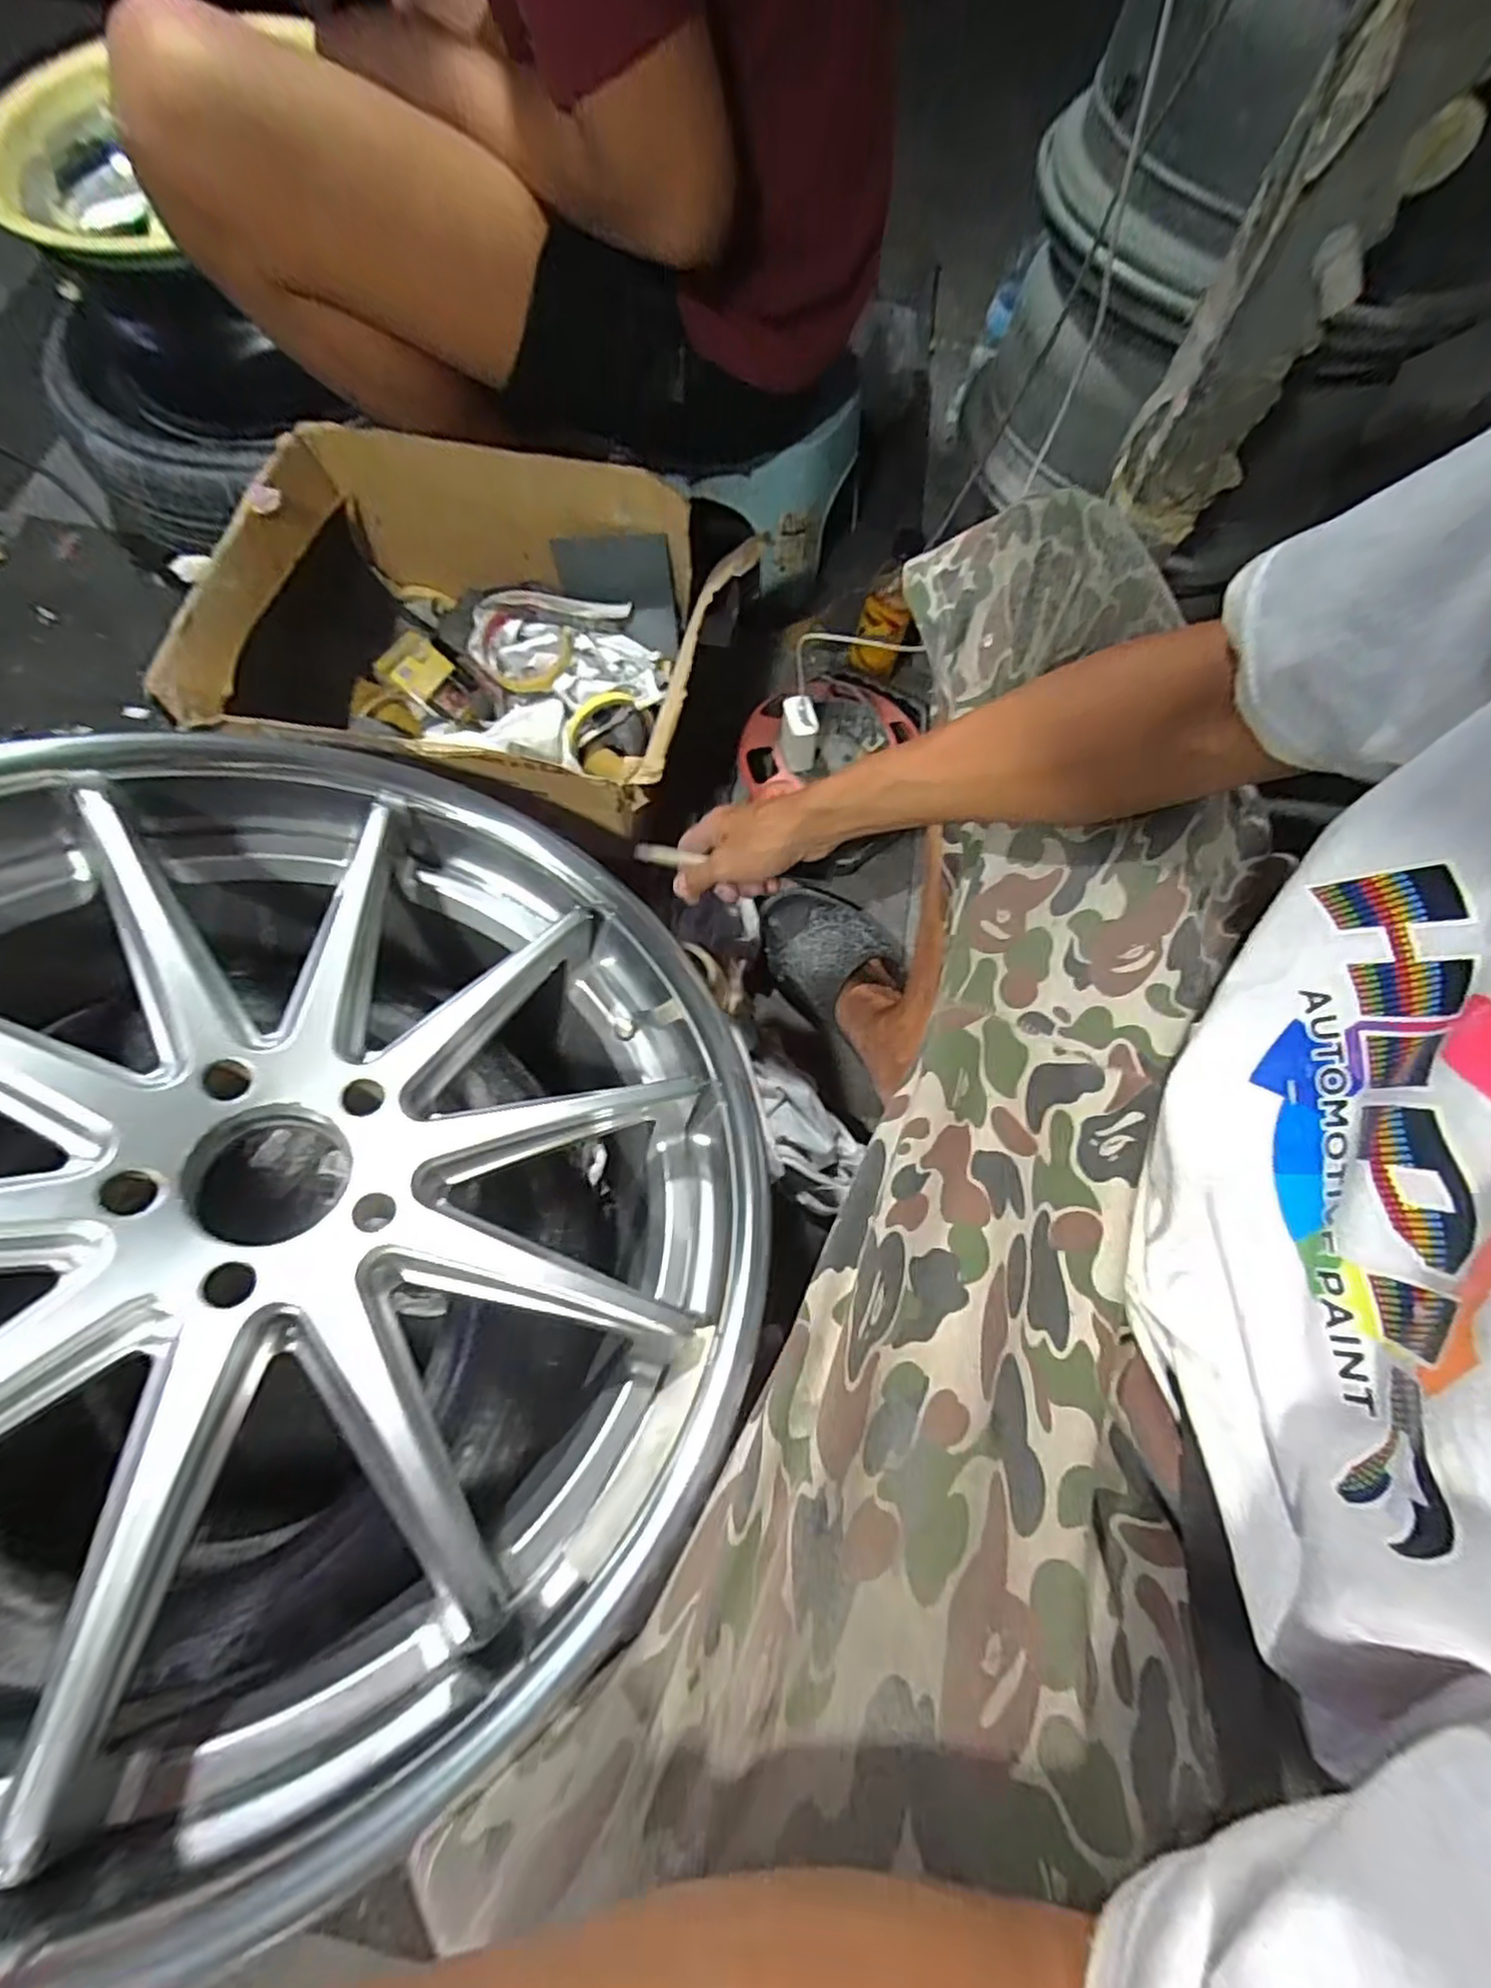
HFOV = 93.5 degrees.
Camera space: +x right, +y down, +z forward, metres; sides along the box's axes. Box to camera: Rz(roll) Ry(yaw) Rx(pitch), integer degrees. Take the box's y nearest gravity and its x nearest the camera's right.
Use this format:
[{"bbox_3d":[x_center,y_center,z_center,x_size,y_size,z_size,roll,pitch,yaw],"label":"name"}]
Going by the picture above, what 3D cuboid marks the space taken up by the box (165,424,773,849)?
[{"bbox_3d":[-0.245,-0.317,0.673,0.460,0.190,0.330,9,69,1],"label":"box"}]

